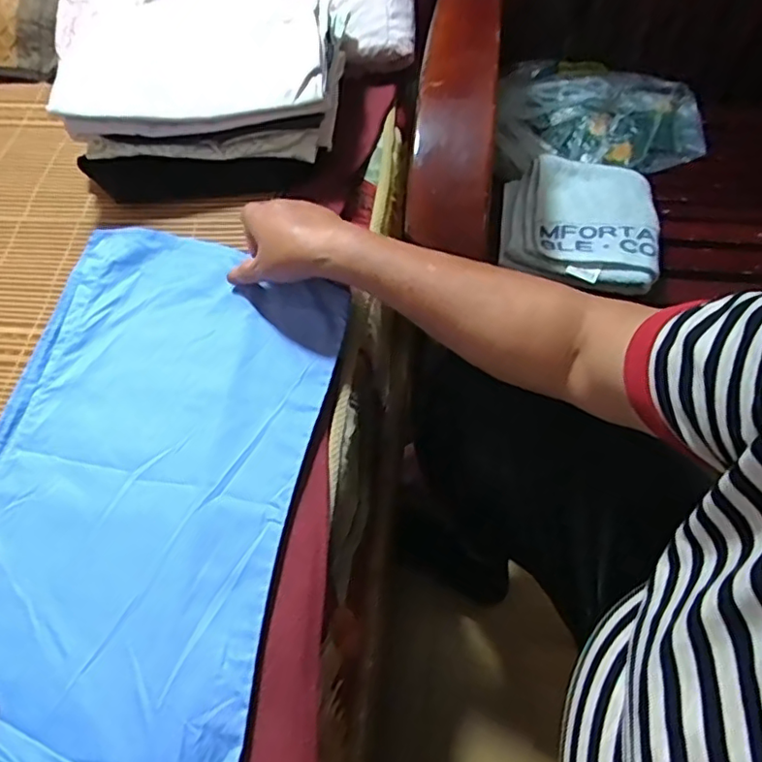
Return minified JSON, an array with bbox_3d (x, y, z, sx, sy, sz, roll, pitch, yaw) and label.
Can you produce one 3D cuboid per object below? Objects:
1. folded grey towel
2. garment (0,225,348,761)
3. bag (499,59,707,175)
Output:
[{"bbox_3d":[0.240,-0.198,0.732,0.176,0.036,0.188,8,62,8],"label":"folded grey towel"},{"bbox_3d":[-0.210,0.100,0.457,0.277,0.055,0.560,6,60,7],"label":"garment"},{"bbox_3d":[0.326,-0.381,0.871,0.304,0.068,0.195,-3,61,2],"label":"bag"}]

